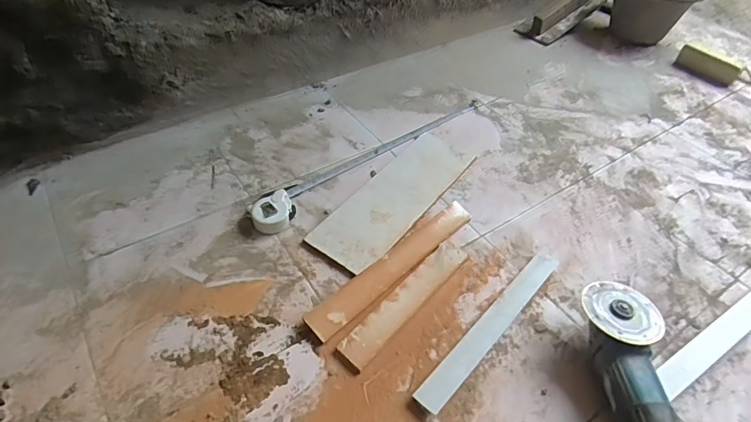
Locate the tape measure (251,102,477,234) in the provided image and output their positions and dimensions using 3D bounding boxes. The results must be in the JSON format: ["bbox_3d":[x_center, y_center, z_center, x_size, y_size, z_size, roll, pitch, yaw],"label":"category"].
[{"bbox_3d":[0.009,-0.124,0.886,0.598,0.034,0.062,-34,58,-29],"label":"tape measure"}]

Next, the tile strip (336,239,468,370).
[{"bbox_3d":[0.051,0.133,0.667,0.048,0.010,0.267,35,55,25],"label":"tile strip"}]

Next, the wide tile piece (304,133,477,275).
[{"bbox_3d":[0.040,-0.032,0.815,0.136,0.011,0.383,30,53,22],"label":"wide tile piece"}]

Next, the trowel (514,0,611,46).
[{"bbox_3d":[0.597,-0.617,1.363,0.335,0.091,0.115,-29,56,-26],"label":"trowel"}]

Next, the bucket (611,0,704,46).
[{"bbox_3d":[0.823,-0.620,1.319,0.238,0.202,0.298,28,52,20],"label":"bucket"}]

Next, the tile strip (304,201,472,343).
[{"bbox_3d":[0.032,0.085,0.702,0.052,0.016,0.341,37,56,26],"label":"tile strip"}]

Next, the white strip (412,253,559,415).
[{"bbox_3d":[0.177,0.166,0.649,0.040,0.013,0.336,37,56,26],"label":"white strip"}]

